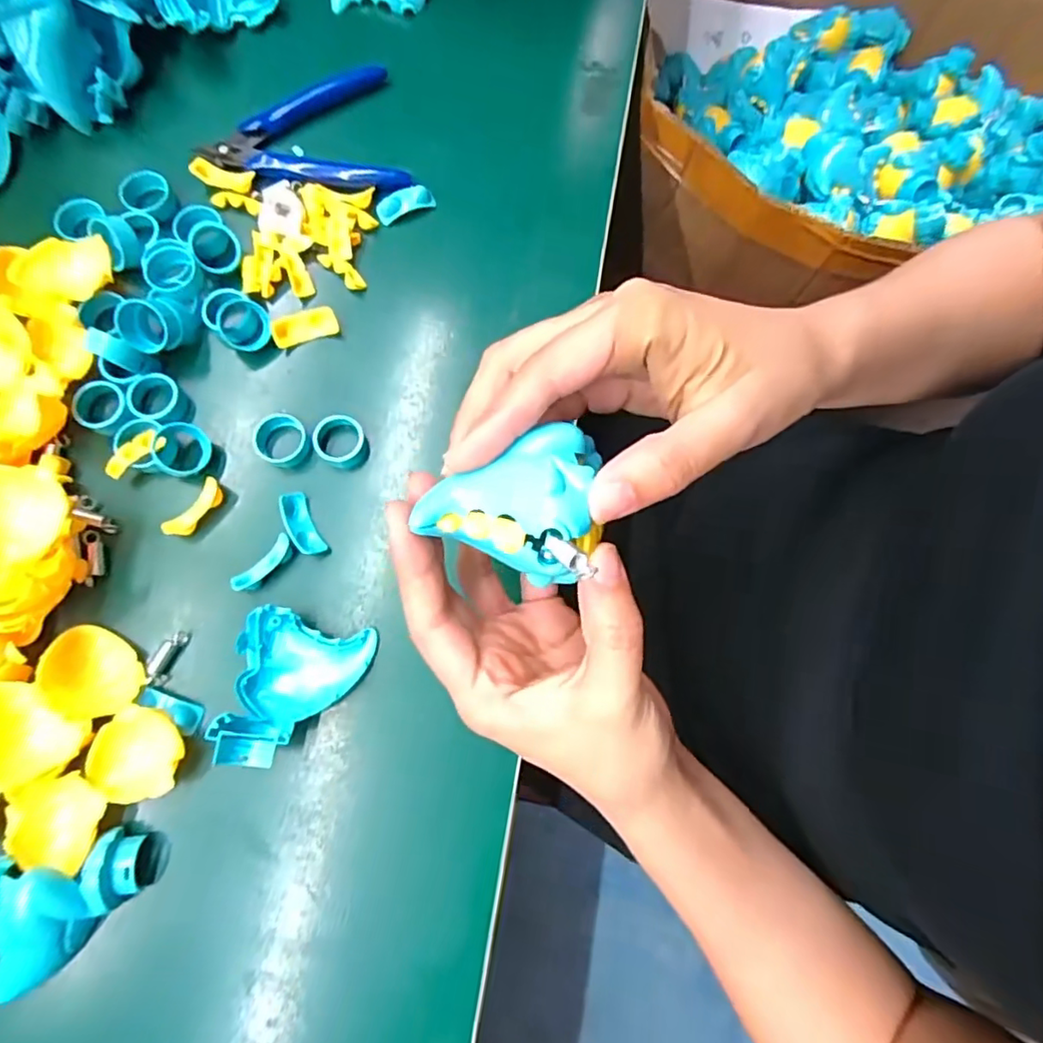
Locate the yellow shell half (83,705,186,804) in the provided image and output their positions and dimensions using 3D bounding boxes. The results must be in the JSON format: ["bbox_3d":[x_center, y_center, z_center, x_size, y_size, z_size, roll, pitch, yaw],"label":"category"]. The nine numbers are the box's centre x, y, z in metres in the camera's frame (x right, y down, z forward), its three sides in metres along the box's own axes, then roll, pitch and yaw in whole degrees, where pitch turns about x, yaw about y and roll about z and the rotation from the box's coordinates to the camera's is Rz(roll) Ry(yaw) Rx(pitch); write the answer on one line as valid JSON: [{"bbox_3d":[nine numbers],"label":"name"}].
[{"bbox_3d":[-0.172,0.104,0.259,0.042,0.008,0.039,0,78,-2],"label":"yellow shell half"}]

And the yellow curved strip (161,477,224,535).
[{"bbox_3d":[-0.162,-0.006,0.293,0.013,0.009,0.033,35,79,6],"label":"yellow curved strip"}]

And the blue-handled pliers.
[{"bbox_3d":[-0.126,-0.221,0.340,0.108,0.008,0.081,-16,79,-5],"label":"blue-handled pliers"}]

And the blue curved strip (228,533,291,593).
[{"bbox_3d":[-0.126,0.022,0.290,0.011,0.012,0.034,42,80,7],"label":"blue curved strip"}]

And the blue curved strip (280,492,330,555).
[{"bbox_3d":[-0.110,0.002,0.295,0.013,0.014,0.034,-25,80,-7],"label":"blue curved strip"}]

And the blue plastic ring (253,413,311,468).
[{"bbox_3d":[-0.124,-0.042,0.303,0.023,0.016,0.026,39,79,7],"label":"blue plastic ring"}]

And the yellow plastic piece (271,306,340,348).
[{"bbox_3d":[-0.116,-0.105,0.315,0.034,0.008,0.016,-16,111,-5],"label":"yellow plastic piece"}]

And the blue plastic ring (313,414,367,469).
[{"bbox_3d":[-0.093,-0.041,0.304,0.025,0.016,0.025,0,78,-2],"label":"blue plastic ring"}]

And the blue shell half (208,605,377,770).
[{"bbox_3d":[-0.105,0.076,0.266,0.055,0.034,0.066,15,78,1],"label":"blue shell half"}]

